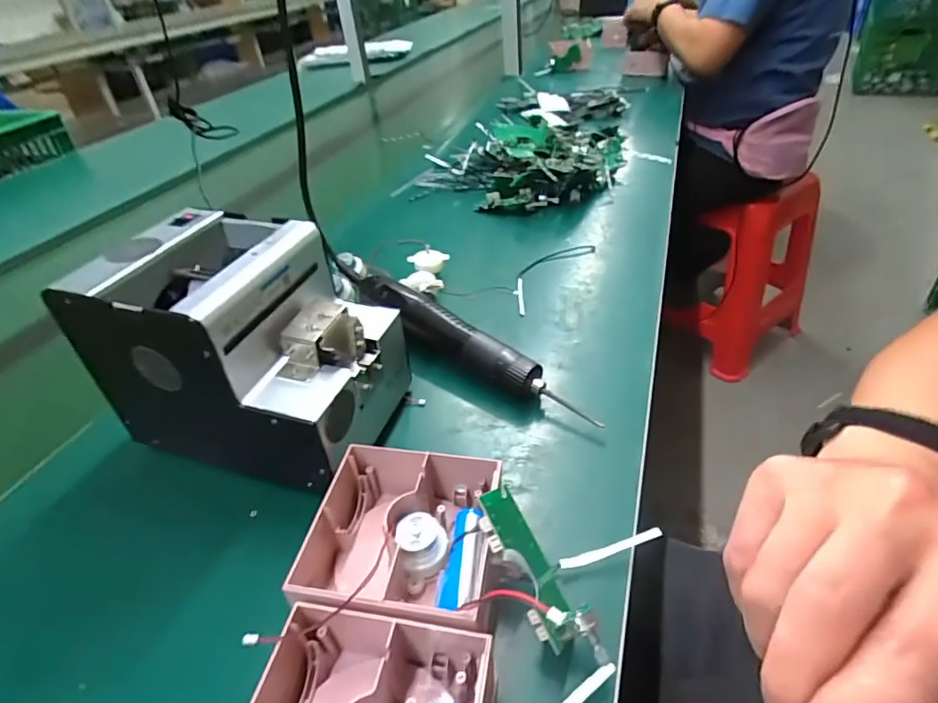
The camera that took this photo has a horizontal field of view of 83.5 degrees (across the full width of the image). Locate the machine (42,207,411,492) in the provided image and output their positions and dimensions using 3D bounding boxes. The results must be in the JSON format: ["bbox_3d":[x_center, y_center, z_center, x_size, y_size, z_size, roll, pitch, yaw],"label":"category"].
[{"bbox_3d":[-0.154,-0.001,0.386,0.176,0.154,0.127,10,40,17],"label":"machine"}]

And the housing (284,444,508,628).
[{"bbox_3d":[-0.040,0.110,0.313,0.111,0.051,0.112,2,38,8],"label":"housing"}]

